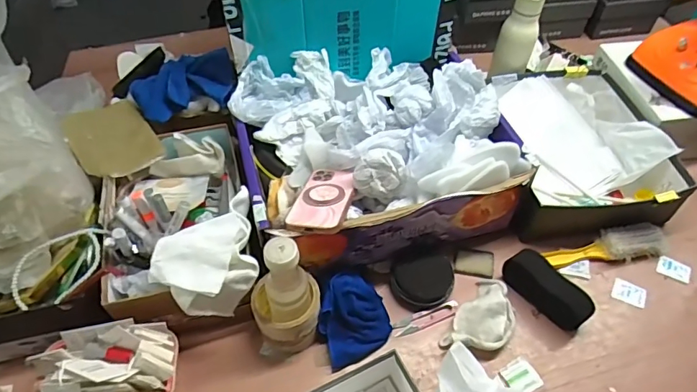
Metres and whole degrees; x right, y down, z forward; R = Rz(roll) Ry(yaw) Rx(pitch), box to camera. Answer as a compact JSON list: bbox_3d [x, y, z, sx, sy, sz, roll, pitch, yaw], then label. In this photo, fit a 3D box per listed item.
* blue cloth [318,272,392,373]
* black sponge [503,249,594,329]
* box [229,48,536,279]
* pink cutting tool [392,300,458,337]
[{"bbox_3d":[0.005,0.161,0.675,0.104,0.054,0.110,-21,54,-16],"label":"blue cloth"},{"bbox_3d":[0.283,0.134,0.700,0.033,0.070,0.126,-34,58,-25],"label":"black sponge"},{"bbox_3d":[0.032,-0.075,0.752,0.373,0.183,0.309,-17,53,-14],"label":"box"},{"bbox_3d":[0.112,0.175,0.701,0.098,0.009,0.027,-18,53,-14],"label":"pink cutting tool"}]

